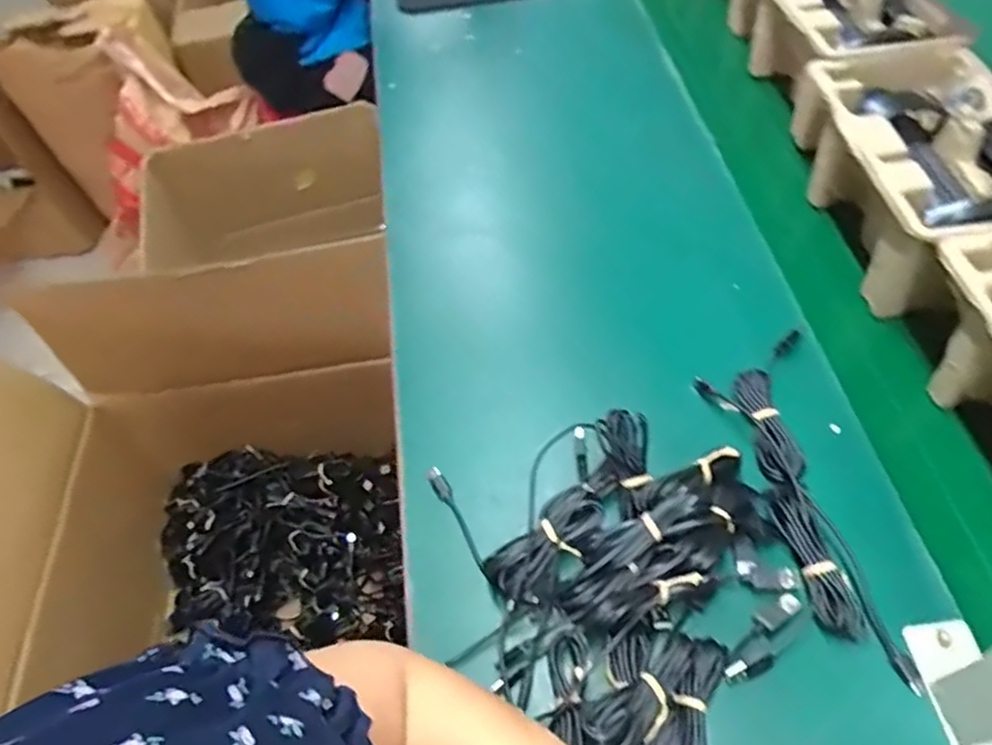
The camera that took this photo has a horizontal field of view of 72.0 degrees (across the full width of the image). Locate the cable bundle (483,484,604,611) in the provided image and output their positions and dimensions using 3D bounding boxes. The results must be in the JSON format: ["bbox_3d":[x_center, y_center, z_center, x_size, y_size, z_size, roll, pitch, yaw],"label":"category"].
[{"bbox_3d":[0.035,0.119,0.462,0.088,0.029,0.042,-36,59,-20],"label":"cable bundle"}]

